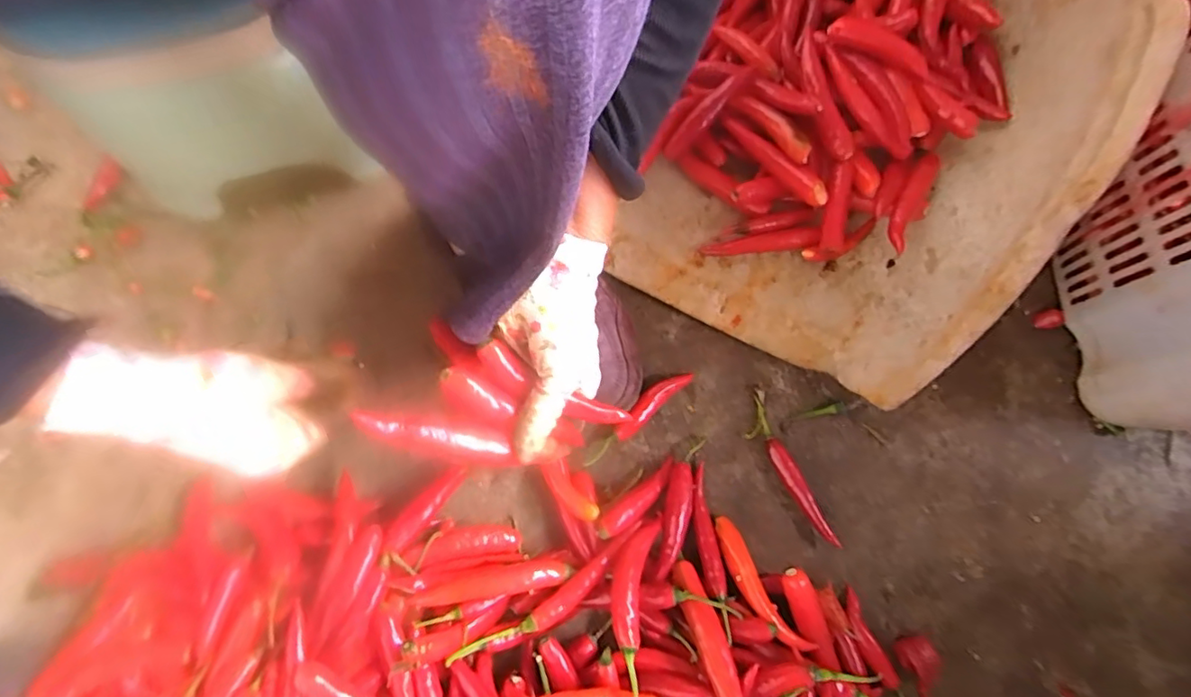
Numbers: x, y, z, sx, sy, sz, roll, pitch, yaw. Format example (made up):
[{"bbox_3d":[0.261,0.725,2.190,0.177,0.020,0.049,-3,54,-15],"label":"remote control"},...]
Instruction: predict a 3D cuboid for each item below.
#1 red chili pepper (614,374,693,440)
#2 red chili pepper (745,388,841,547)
[{"bbox_3d":[0.045,0.044,0.471,0.078,0.015,0.019,-42,82,-9],"label":"red chili pepper"},{"bbox_3d":[0.150,0.097,0.464,0.025,0.018,0.128,-21,79,-5],"label":"red chili pepper"}]

